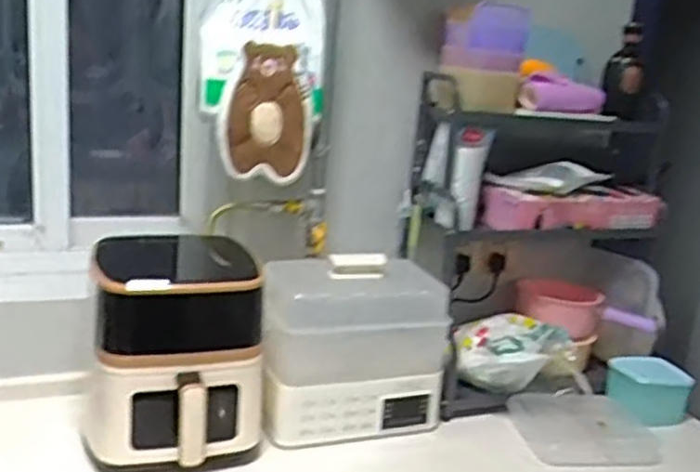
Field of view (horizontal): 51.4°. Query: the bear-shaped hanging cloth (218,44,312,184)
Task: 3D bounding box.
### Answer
[{"bbox_3d":[-0.139,-0.205,1.223,0.152,0.220,0.040,-5,12,-20],"label":"bear-shaped hanging cloth"}]

